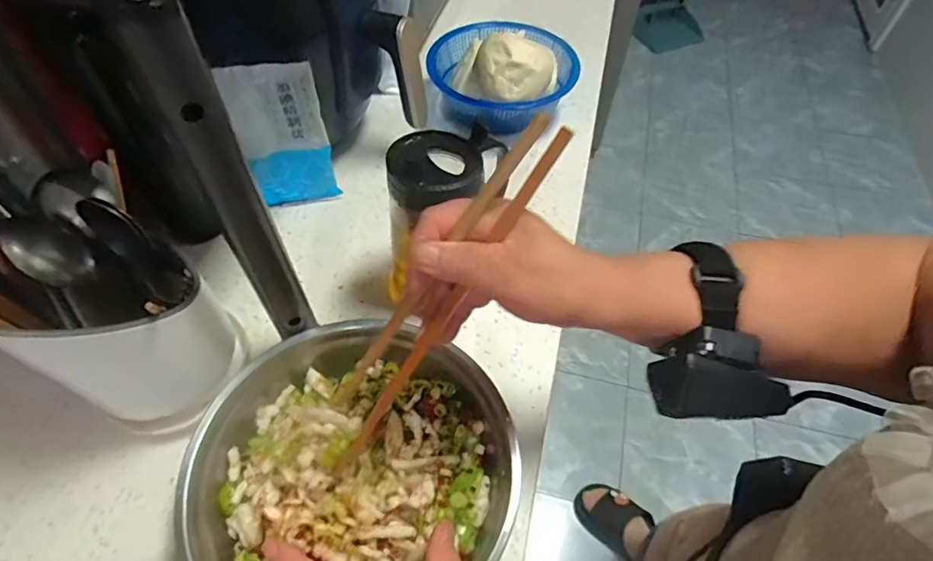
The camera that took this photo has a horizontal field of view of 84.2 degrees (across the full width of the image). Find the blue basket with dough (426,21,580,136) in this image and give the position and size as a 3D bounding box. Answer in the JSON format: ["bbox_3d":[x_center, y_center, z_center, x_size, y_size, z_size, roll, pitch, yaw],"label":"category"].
[{"bbox_3d":[0.045,-0.261,0.634,0.172,0.119,0.171,-4,54,-5],"label":"blue basket with dough"}]

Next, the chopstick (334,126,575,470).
[{"bbox_3d":[-0.017,0.023,0.302,0.009,0.254,0.013,44,23,26],"label":"chopstick"}]

